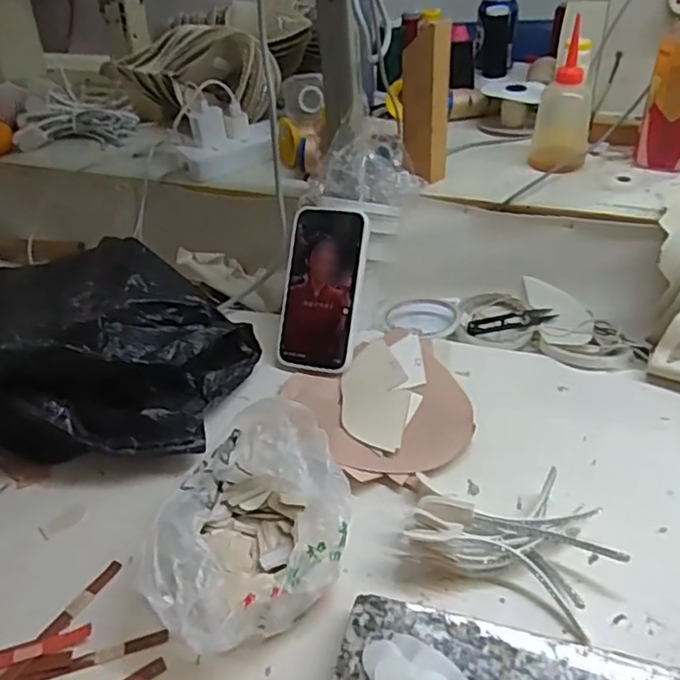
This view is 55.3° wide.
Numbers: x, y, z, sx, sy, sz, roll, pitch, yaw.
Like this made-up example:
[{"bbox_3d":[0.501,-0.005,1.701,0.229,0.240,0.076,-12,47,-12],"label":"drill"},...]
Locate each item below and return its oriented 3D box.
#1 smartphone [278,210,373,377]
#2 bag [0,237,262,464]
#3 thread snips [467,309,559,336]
[{"bbox_3d":[-0.019,-0.051,0.666,0.085,0.164,0.011,12,5,20],"label":"smartphone"},{"bbox_3d":[-0.246,-0.002,0.649,0.296,0.118,0.244,0,38,6],"label":"bag"},{"bbox_3d":[0.190,-0.022,0.725,0.101,0.009,0.026,-8,38,-4],"label":"thread snips"}]

